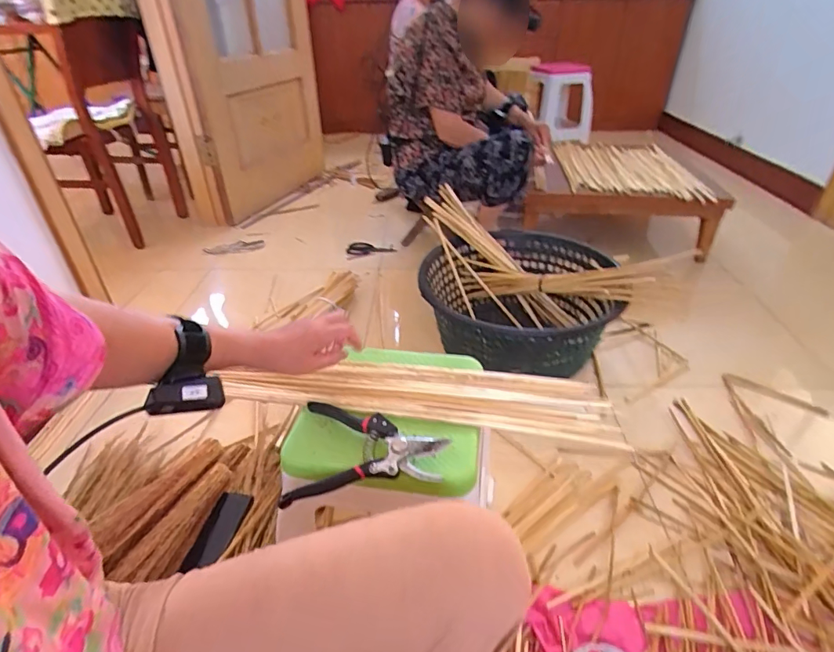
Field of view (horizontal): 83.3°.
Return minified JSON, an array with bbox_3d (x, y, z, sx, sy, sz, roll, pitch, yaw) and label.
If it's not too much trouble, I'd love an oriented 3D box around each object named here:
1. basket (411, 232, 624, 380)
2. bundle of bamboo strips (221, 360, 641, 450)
[{"bbox_3d":[0.244,-0.047,1.222,0.474,0.213,0.489,7,35,12],"label":"basket"},{"bbox_3d":[-0.001,0.091,0.645,0.516,0.018,0.103,5,34,8],"label":"bundle of bamboo strips"}]

